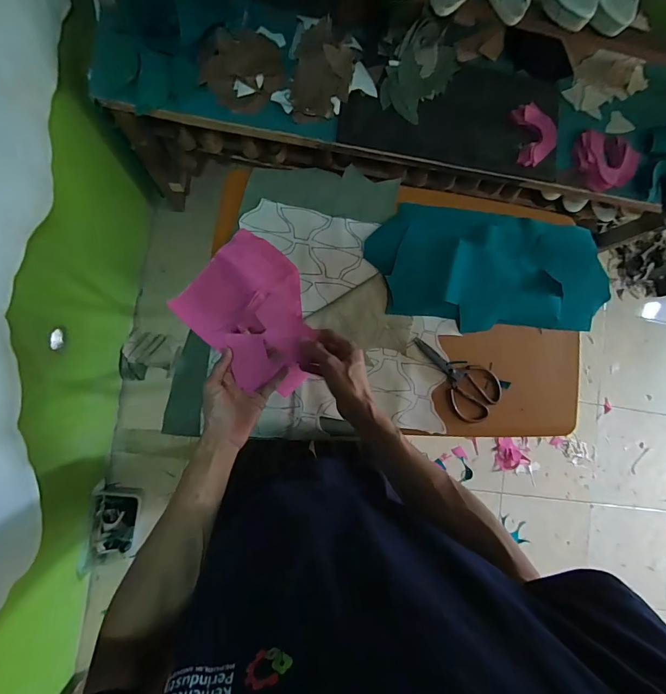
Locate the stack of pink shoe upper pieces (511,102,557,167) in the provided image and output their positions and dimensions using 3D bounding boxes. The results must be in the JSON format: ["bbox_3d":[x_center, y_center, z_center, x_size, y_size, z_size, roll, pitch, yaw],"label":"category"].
[{"bbox_3d":[0.477,-0.500,0.913,0.106,0.058,0.138,3,85,-8],"label":"stack of pink shoe upper pieces"}]

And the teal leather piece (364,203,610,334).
[{"bbox_3d":[0.324,-0.153,0.769,0.491,0.030,0.223,3,85,-8],"label":"teal leather piece"}]

